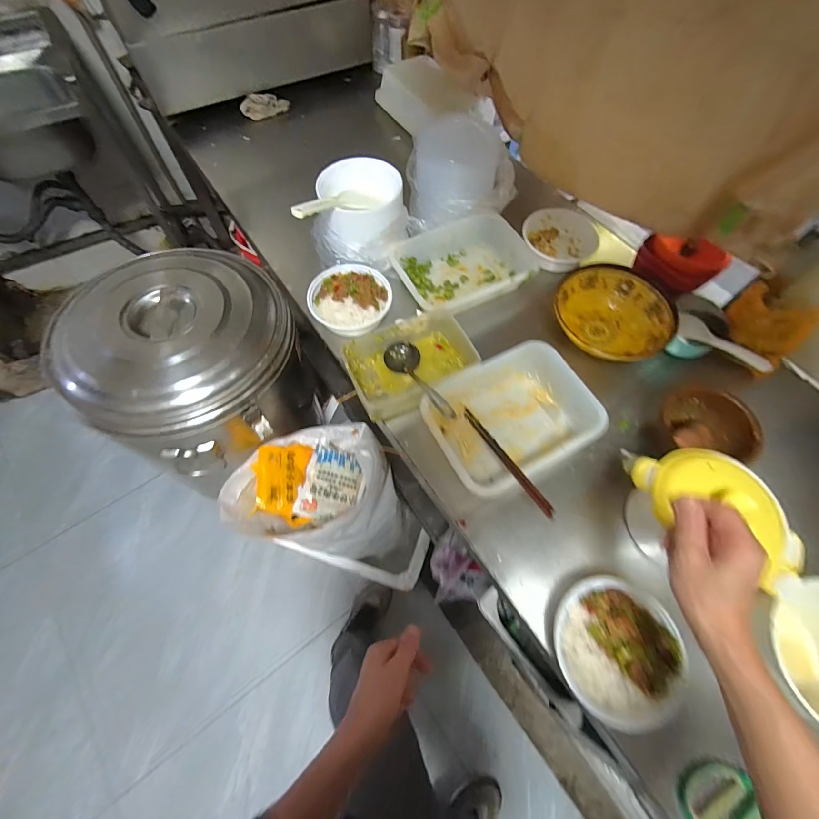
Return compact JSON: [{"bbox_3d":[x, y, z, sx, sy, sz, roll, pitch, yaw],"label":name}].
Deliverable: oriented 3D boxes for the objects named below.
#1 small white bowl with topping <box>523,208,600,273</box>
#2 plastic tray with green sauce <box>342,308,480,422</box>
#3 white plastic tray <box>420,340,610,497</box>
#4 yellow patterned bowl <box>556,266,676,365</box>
[{"bbox_3d":[0.349,-0.401,0.879,0.158,0.049,0.193,40,70,16],"label":"small white bowl with topping"},{"bbox_3d":[0.005,-0.084,0.706,0.229,0.075,0.159,-30,69,-14],"label":"plastic tray with green sauce"},{"bbox_3d":[0.176,0.015,0.659,0.289,0.079,0.211,-25,68,-13],"label":"white plastic tray"},{"bbox_3d":[0.393,-0.193,0.749,0.213,0.068,0.206,10,65,3],"label":"yellow patterned bowl"}]

